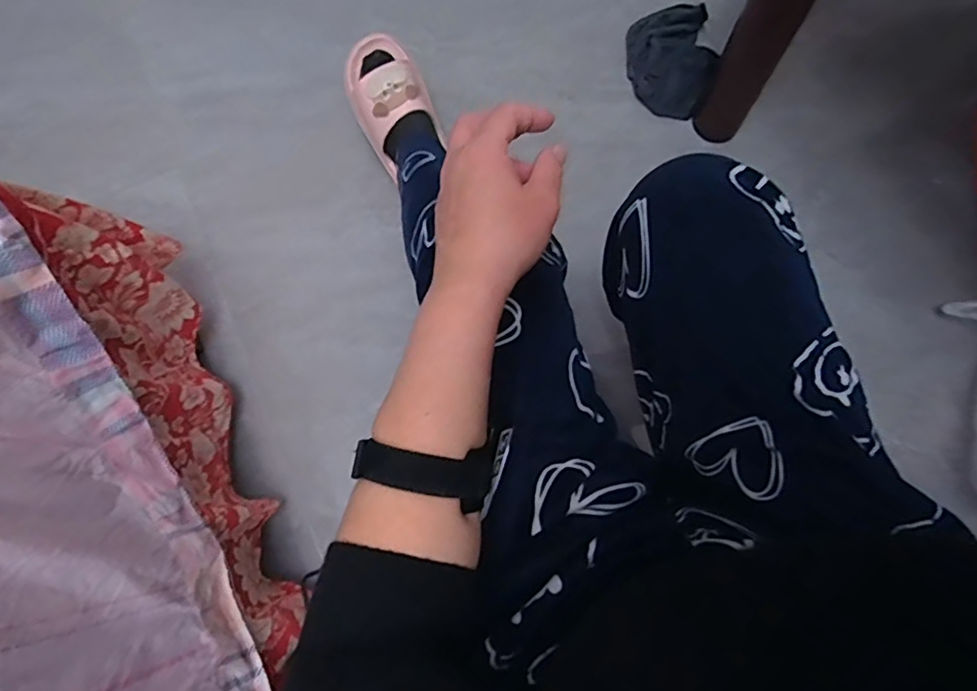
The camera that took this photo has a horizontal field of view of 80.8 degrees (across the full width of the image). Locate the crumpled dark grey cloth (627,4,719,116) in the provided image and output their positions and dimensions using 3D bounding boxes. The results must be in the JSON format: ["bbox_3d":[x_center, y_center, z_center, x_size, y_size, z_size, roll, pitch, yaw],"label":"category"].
[{"bbox_3d":[0.302,-0.481,0.951,0.135,0.048,0.204,1,76,0],"label":"crumpled dark grey cloth"}]

